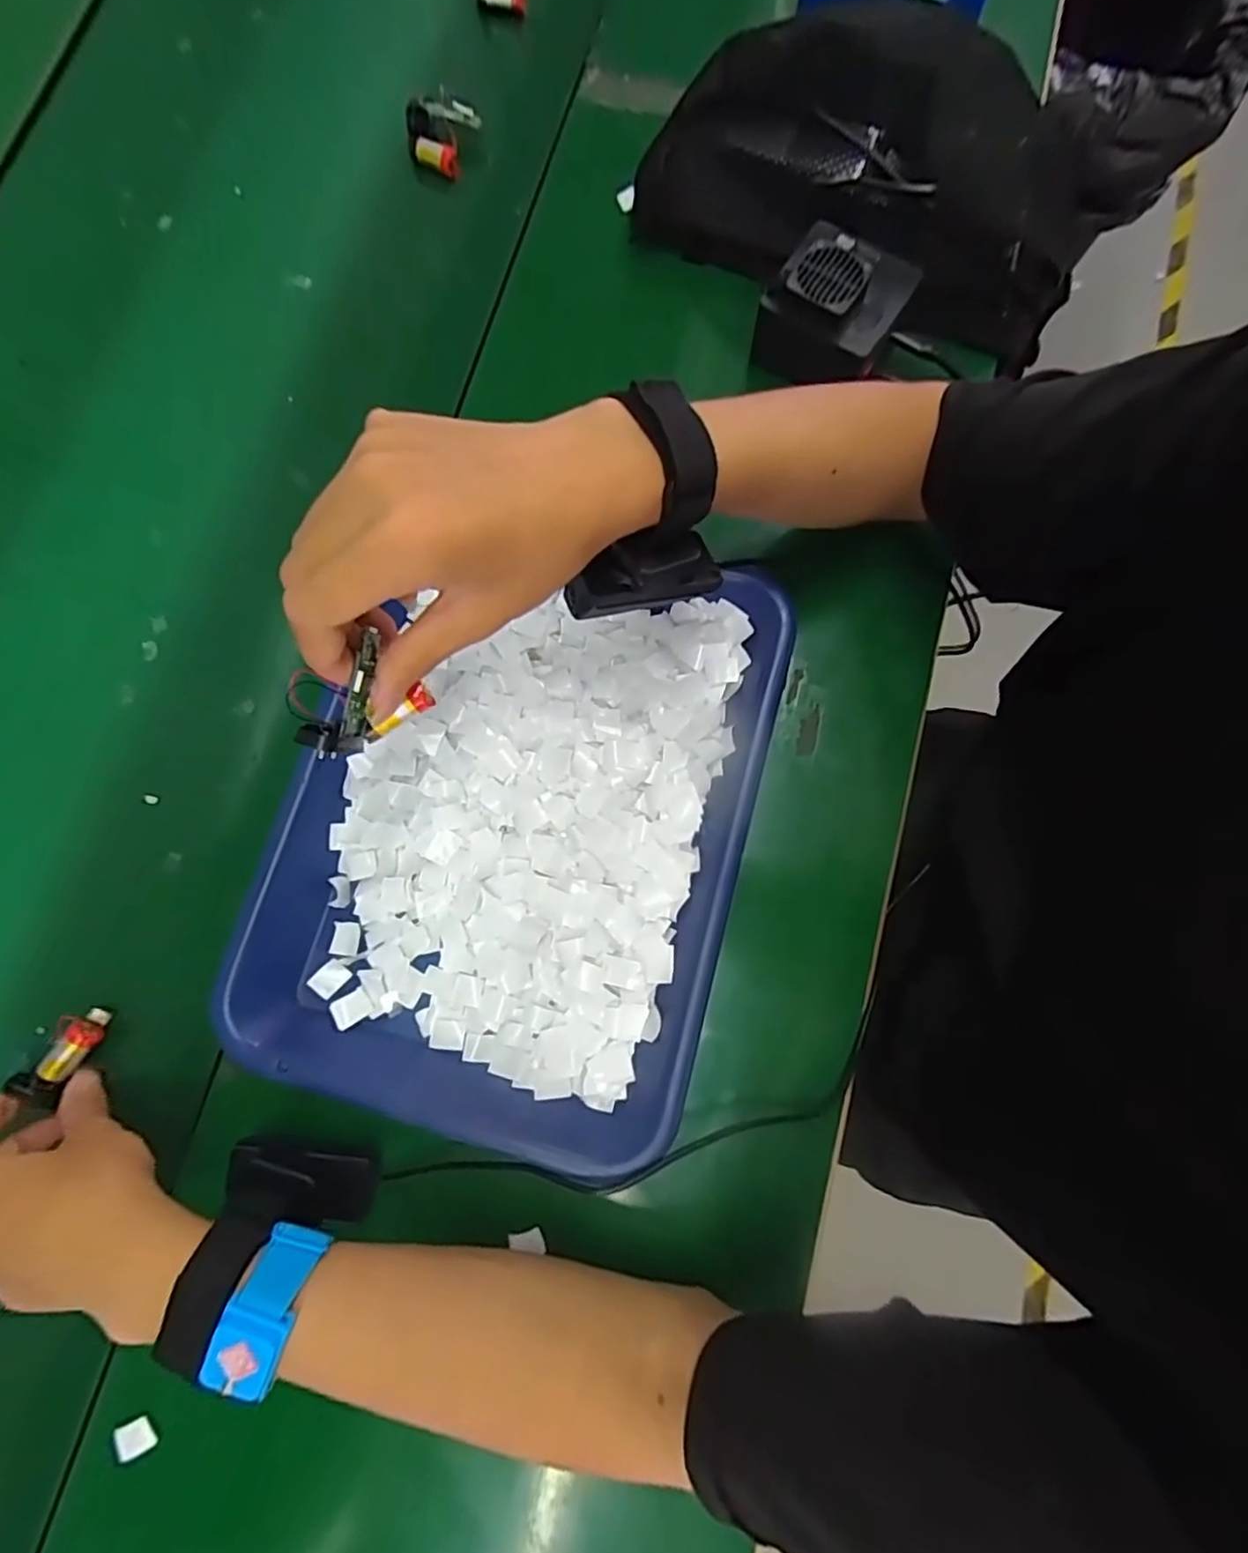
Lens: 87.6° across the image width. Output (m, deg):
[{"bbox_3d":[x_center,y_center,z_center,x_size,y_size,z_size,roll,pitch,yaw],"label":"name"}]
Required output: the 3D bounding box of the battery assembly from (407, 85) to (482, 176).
[{"bbox_3d":[-0.135,-0.476,0.484,0.048,0.025,0.050,0,79,1],"label":"battery assembly"}]

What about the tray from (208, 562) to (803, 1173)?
[{"bbox_3d":[-0.061,0.025,0.369,0.252,0.034,0.314,14,80,4],"label":"tray"}]

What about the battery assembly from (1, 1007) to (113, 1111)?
[{"bbox_3d":[-0.312,0.155,0.361,0.025,0.016,0.052,27,71,6],"label":"battery assembly"}]

